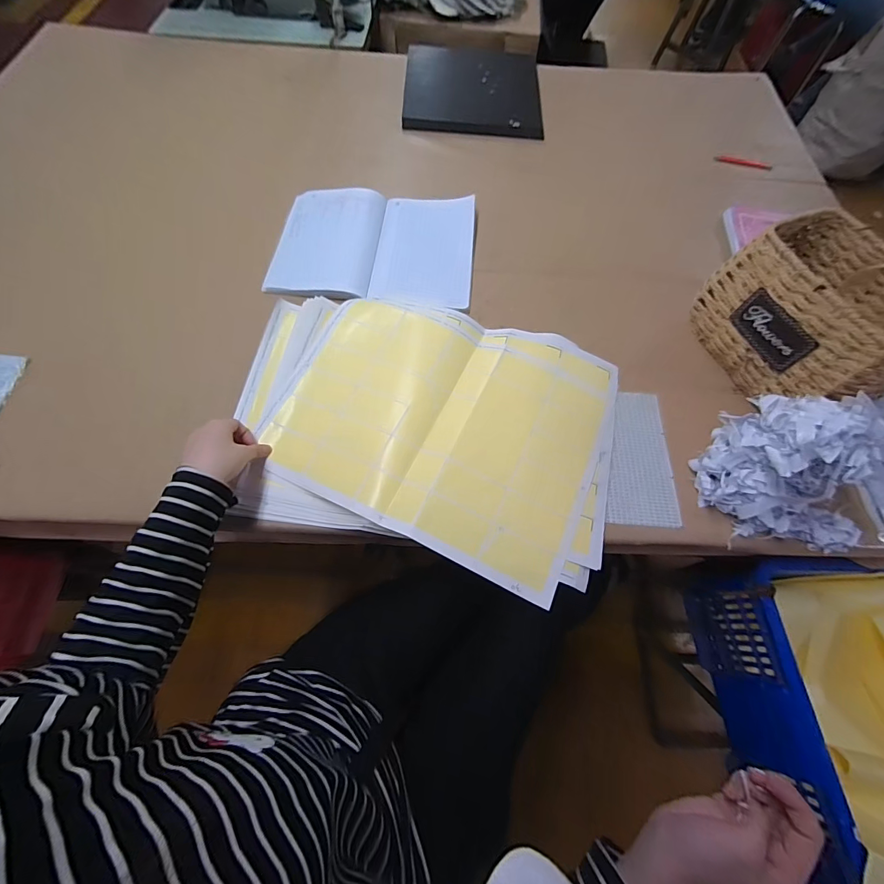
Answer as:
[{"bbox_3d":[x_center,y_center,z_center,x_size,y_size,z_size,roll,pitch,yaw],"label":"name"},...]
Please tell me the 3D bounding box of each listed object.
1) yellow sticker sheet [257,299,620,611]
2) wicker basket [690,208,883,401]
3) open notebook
[{"bbox_3d":[0.005,-0.037,0.541,0.406,0.028,0.341,23,66,8],"label":"yellow sticker sheet"},{"bbox_3d":[0.516,-0.171,0.564,0.159,0.162,0.239,-17,67,-10],"label":"wicker basket"},{"bbox_3d":[-0.111,-0.345,0.697,0.336,0.023,0.258,4,65,-1],"label":"open notebook"}]

